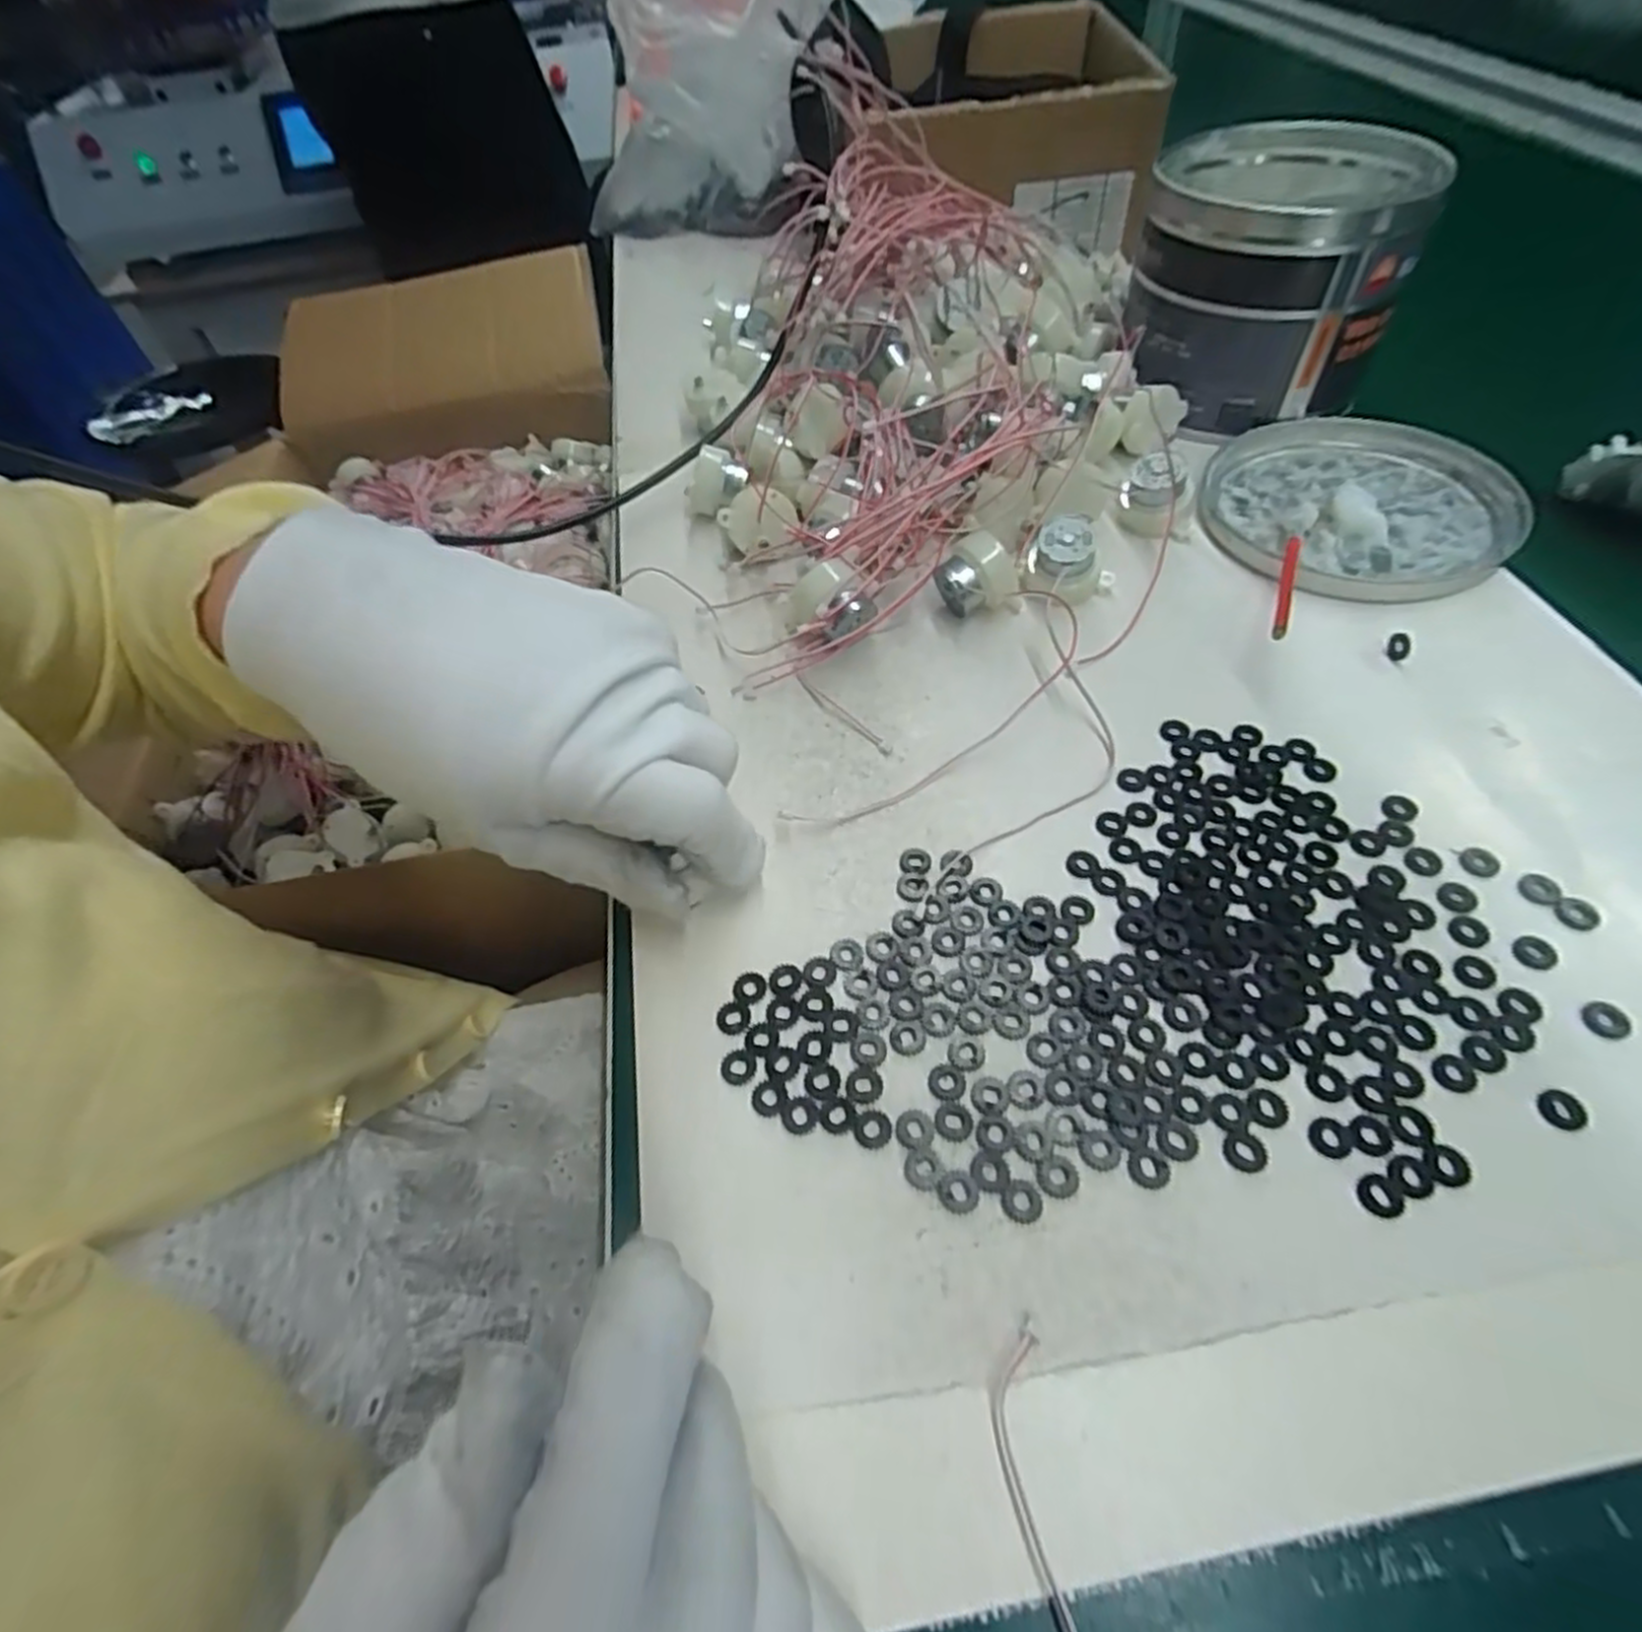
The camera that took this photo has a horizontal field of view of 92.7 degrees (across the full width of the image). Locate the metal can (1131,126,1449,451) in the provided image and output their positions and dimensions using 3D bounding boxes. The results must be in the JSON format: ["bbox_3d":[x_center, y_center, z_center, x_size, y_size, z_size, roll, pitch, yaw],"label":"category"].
[{"bbox_3d":[0.227,-0.274,0.409,0.117,0.101,0.128,18,57,18],"label":"metal can"}]

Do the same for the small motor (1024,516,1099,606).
[{"bbox_3d":[0.102,-0.108,0.337,0.026,0.031,0.022,-14,53,-5],"label":"small motor"}]

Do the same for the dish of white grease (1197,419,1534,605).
[{"bbox_3d":[0.250,-0.148,0.368,0.136,0.012,0.127,-3,53,3],"label":"dish of white grease"}]

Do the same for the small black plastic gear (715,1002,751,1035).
[{"bbox_3d":[-0.027,0.062,0.240,0.010,0.004,0.010,-3,53,3],"label":"small black plastic gear"}]

